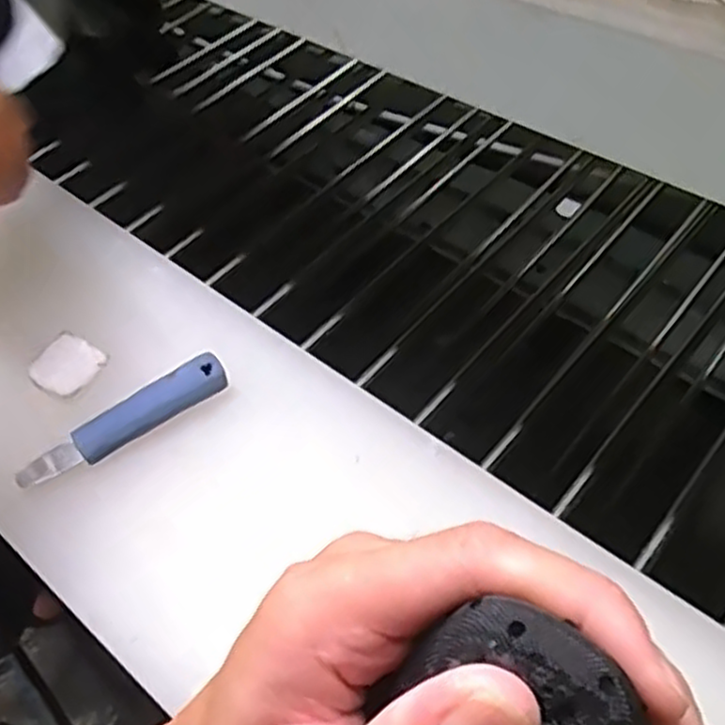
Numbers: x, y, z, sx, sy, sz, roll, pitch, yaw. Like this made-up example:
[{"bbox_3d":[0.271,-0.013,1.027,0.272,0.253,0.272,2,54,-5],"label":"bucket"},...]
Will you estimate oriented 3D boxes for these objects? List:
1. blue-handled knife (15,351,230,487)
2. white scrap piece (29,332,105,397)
[{"bbox_3d":[-0.170,0.043,0.542,0.156,0.024,0.028,-29,55,-17],"label":"blue-handled knife"},{"bbox_3d":[-0.232,0.003,0.590,0.045,0.012,0.047,26,58,23],"label":"white scrap piece"}]

